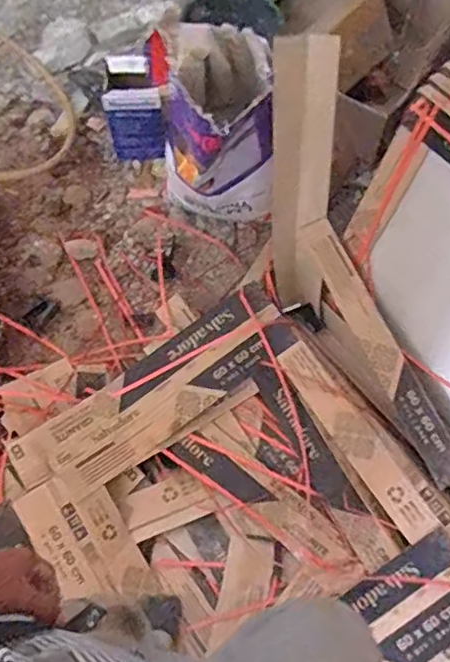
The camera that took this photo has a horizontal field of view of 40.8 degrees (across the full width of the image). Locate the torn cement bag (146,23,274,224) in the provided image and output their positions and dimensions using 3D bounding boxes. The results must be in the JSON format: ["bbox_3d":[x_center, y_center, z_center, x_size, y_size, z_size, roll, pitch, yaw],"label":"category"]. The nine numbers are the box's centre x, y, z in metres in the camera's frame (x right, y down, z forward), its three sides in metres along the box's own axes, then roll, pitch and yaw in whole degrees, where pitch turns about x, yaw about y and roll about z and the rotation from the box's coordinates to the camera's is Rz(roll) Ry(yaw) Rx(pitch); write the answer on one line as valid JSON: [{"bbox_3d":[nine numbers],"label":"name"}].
[{"bbox_3d":[-0.024,-0.462,1.375,0.241,0.427,0.303,-7,68,0],"label":"torn cement bag"}]

